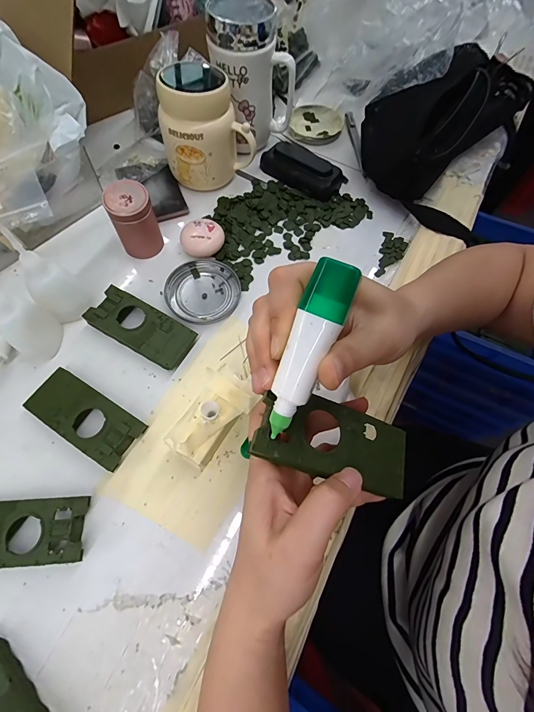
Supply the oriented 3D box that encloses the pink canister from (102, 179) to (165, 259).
[{"bbox_3d":[-0.140,-0.144,0.356,0.043,0.069,0.040,-19,68,-11],"label":"pink canister"}]

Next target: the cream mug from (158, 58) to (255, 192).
[{"bbox_3d":[-0.076,-0.274,0.393,0.097,0.110,0.097,-14,67,-8],"label":"cream mug"}]

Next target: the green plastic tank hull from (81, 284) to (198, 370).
[{"bbox_3d":[-0.125,-0.028,0.333,0.102,0.021,0.046,28,68,10],"label":"green plastic tank hull"}]

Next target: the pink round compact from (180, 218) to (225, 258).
[{"bbox_3d":[-0.074,-0.134,0.380,0.048,0.024,0.041,-11,67,-7],"label":"pink round compact"}]

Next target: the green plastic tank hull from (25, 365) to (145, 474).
[{"bbox_3d":[-0.162,0.053,0.296,0.104,0.021,0.046,31,68,11],"label":"green plastic tank hull"}]

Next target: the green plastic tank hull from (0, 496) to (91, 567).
[{"bbox_3d":[-0.196,0.137,0.258,0.104,0.020,0.046,-2,66,-3],"label":"green plastic tank hull"}]

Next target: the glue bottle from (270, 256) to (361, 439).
[{"bbox_3d":[0.020,-0.002,0.172,0.021,0.015,0.096,22,101,7],"label":"glue bottle"}]

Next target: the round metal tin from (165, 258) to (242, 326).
[{"bbox_3d":[-0.071,-0.072,0.363,0.077,0.007,0.080,1,66,-2],"label":"round metal tin"}]

